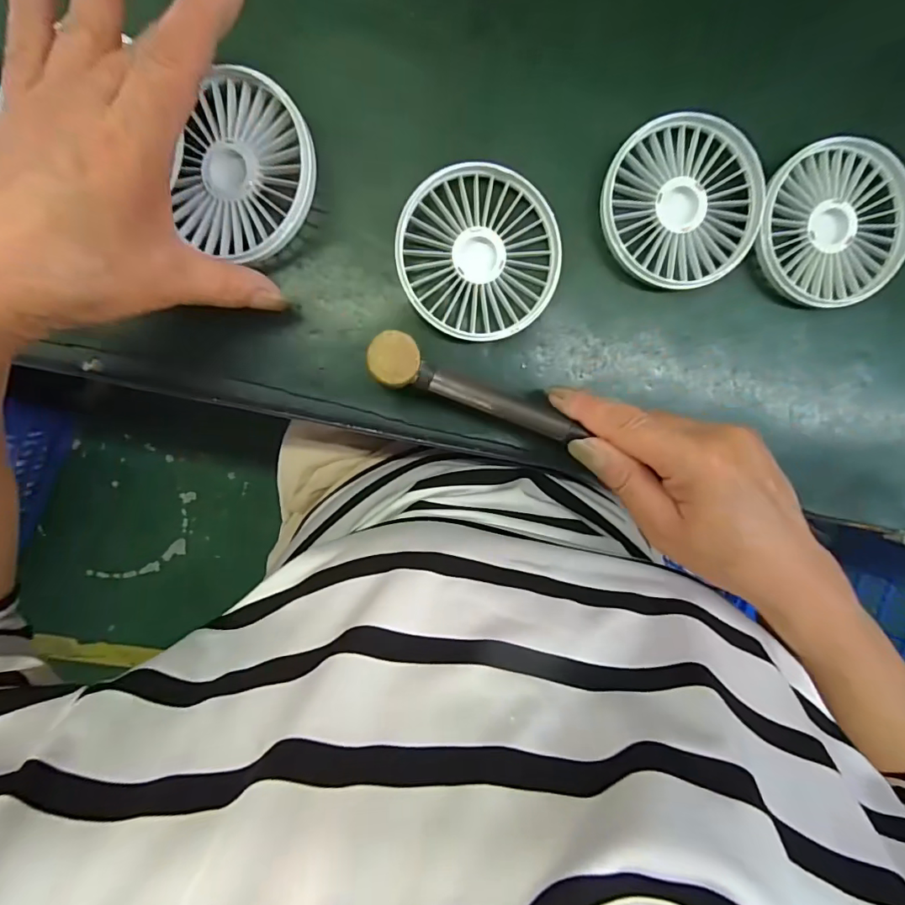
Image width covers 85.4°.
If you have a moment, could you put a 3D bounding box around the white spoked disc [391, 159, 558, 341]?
[{"bbox_3d":[0.015,-0.106,0.265,0.088,0.014,0.086,-1,98,-5],"label":"white spoked disc"}]

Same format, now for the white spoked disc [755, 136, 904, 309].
[{"bbox_3d":[0.213,-0.129,0.277,0.085,0.018,0.086,-1,98,-5],"label":"white spoked disc"}]

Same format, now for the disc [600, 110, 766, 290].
[{"bbox_3d":[0.125,-0.138,0.271,0.086,0.013,0.086,-1,98,-5],"label":"disc"}]

